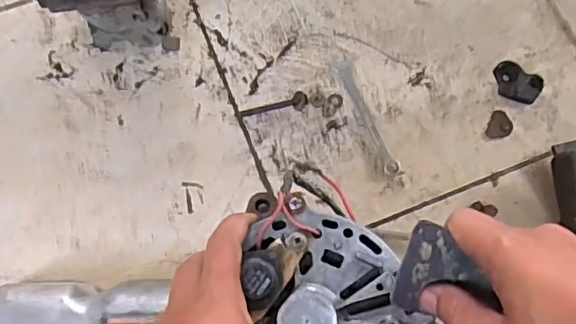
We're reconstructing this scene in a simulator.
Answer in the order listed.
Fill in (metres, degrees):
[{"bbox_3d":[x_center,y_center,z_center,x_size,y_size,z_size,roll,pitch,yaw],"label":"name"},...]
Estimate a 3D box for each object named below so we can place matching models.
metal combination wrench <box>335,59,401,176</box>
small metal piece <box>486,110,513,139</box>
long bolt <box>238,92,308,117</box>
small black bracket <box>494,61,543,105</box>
[{"bbox_3d":[0.090,-0.052,0.639,0.018,0.004,0.146,-21,73,-7],"label":"metal combination wrench"},{"bbox_3d":[0.237,-0.040,0.632,0.027,0.004,0.036,27,74,8],"label":"small metal piece"},{"bbox_3d":[-0.015,-0.061,0.628,0.075,0.013,0.018,-14,73,-5],"label":"long bolt"},{"bbox_3d":[0.261,-0.090,0.645,0.056,0.014,0.039,24,74,8],"label":"small black bracket"}]

